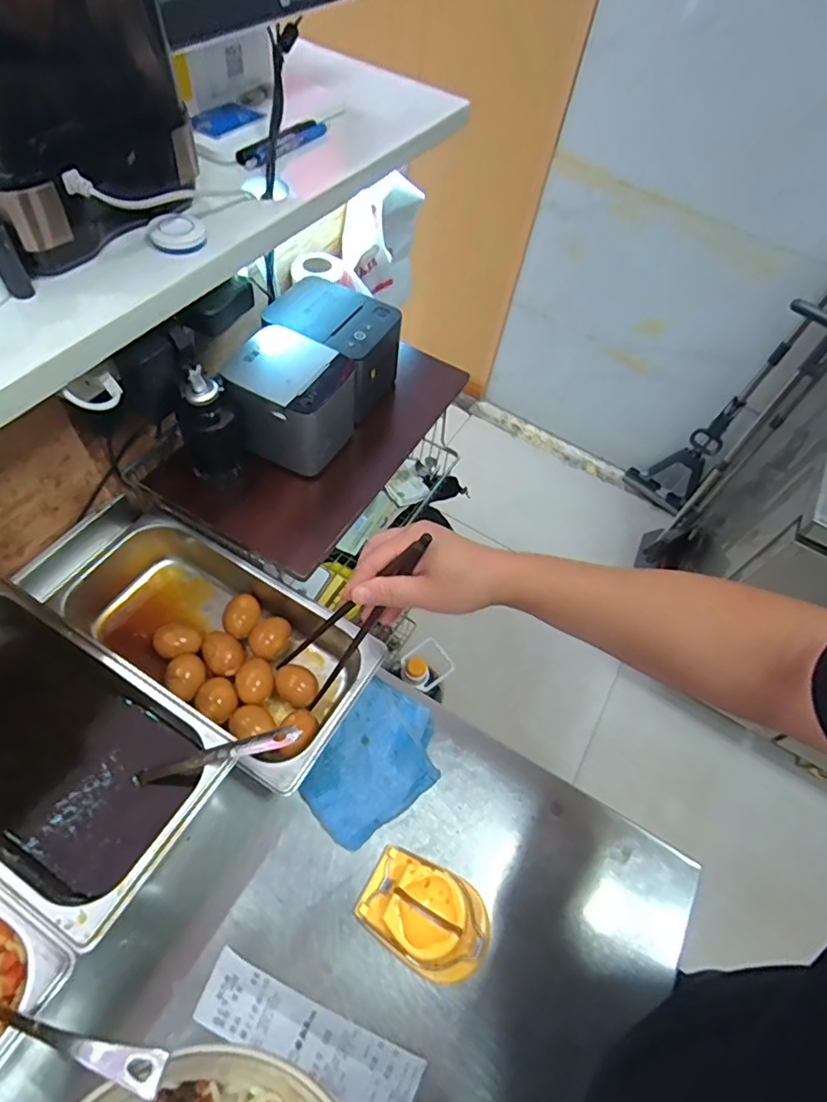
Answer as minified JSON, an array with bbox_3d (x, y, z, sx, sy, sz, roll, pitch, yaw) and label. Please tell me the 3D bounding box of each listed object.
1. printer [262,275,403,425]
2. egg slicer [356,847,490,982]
[{"bbox_3d":[-0.105,-0.252,0.715,0.149,0.118,0.120,27,59,12],"label":"printer"},{"bbox_3d":[0.012,0.321,0.500,0.117,0.037,0.078,28,60,12],"label":"egg slicer"}]

